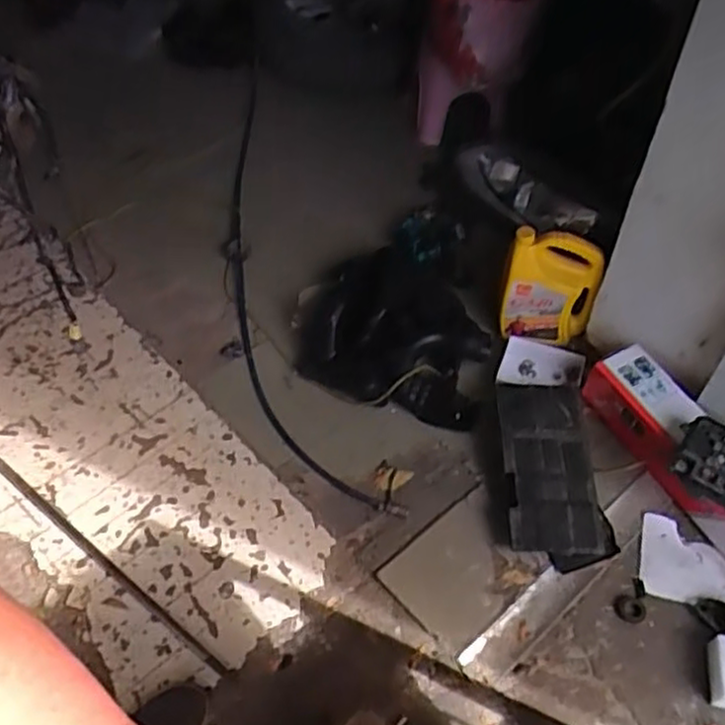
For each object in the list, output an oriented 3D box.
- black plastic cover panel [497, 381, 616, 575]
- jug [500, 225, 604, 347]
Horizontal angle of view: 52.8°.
[{"bbox_3d":[0.376,0.216,1.465,0.204,0.043,0.389,-5,68,-4],"label":"black plastic cover panel"},{"bbox_3d":[0.418,-0.161,1.640,0.207,0.270,0.104,6,51,5],"label":"jug"}]

